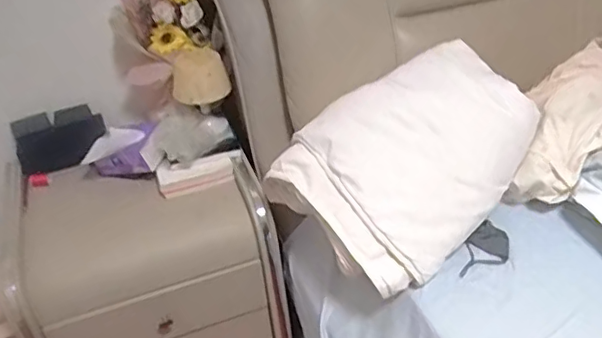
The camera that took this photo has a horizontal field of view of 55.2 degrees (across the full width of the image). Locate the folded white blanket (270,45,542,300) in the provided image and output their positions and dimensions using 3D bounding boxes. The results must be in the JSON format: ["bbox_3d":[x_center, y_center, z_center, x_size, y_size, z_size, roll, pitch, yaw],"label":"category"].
[{"bbox_3d":[0.161,-0.027,0.924,0.350,0.213,0.274,-27,41,-27],"label":"folded white blanket"}]

